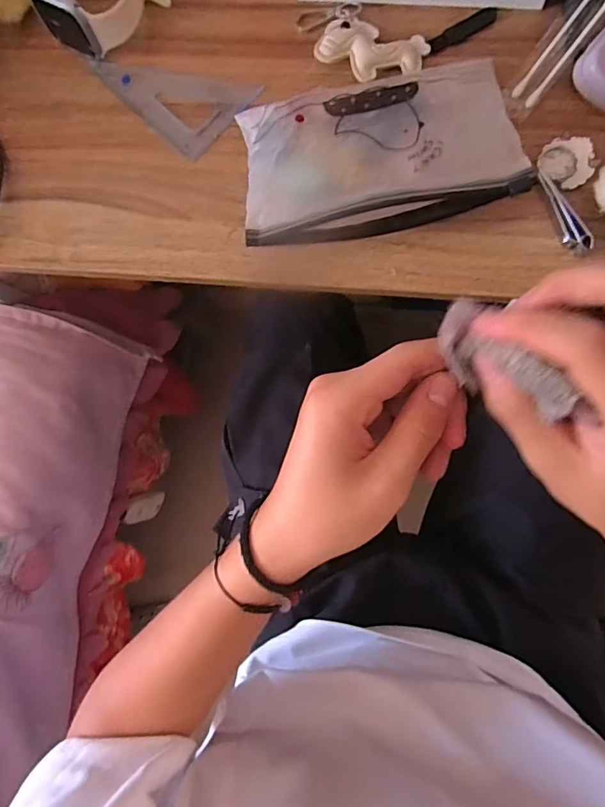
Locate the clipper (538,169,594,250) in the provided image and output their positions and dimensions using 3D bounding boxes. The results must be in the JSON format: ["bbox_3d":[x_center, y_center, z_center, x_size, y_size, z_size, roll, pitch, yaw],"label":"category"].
[{"bbox_3d":[0.154,-0.114,0.293,0.012,0.011,0.053,-28,81,4],"label":"clipper"}]

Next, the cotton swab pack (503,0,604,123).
[{"bbox_3d":[0.160,-0.221,0.296,0.025,0.010,0.095,43,107,5],"label":"cotton swab pack"}]

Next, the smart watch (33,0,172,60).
[{"bbox_3d":[-0.142,-0.278,0.334,0.076,0.040,0.069,40,90,9],"label":"smart watch"}]

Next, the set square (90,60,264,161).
[{"bbox_3d":[-0.091,-0.225,0.345,0.107,0.004,0.066,42,91,9],"label":"set square"}]

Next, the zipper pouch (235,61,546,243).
[{"bbox_3d":[0.045,-0.150,0.303,0.161,0.033,0.094,-7,83,7],"label":"zipper pouch"}]

